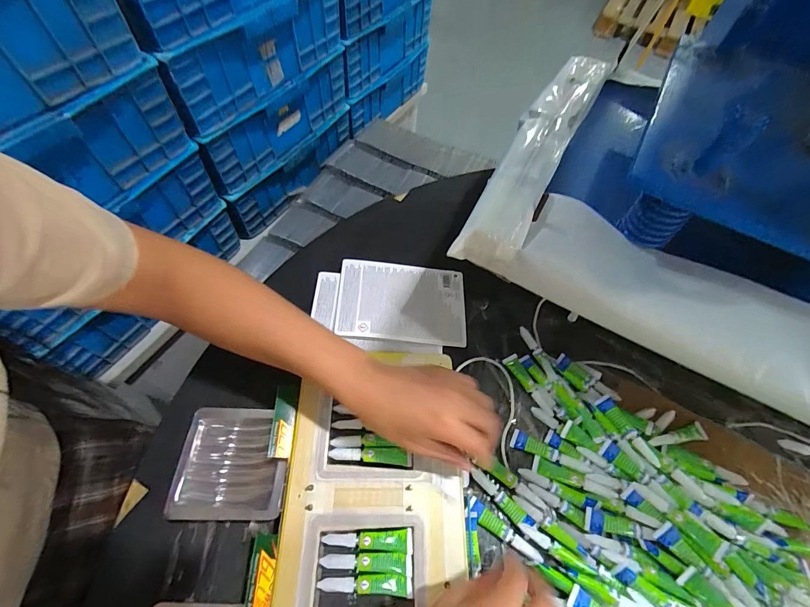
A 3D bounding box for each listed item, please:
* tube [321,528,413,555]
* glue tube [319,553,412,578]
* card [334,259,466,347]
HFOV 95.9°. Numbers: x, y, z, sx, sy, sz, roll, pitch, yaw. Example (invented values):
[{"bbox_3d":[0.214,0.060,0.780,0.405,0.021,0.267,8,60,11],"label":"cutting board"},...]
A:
[{"bbox_3d":[-0.033,0.219,0.335,0.081,0.008,0.018,1,61,-3],"label":"tube"},{"bbox_3d":[-0.034,0.233,0.328,0.081,0.008,0.017,6,61,-1],"label":"glue tube"},{"bbox_3d":[-0.003,-0.002,0.484,0.166,0.010,0.113,6,59,-7],"label":"card"}]

